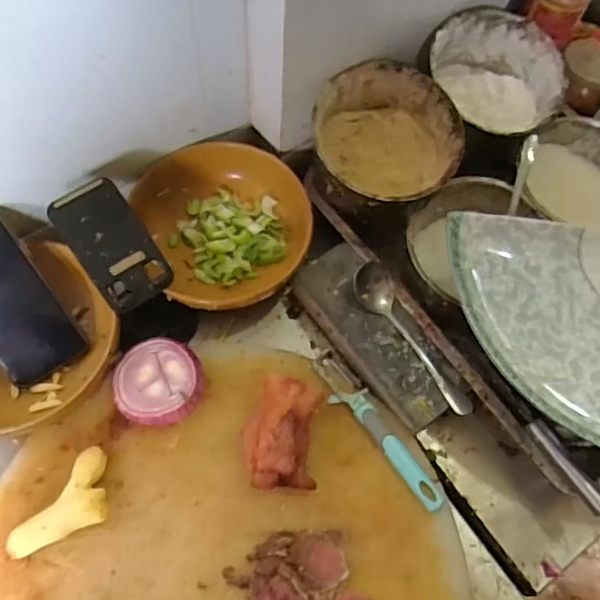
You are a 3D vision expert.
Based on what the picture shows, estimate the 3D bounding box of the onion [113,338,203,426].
[{"bbox_3d":[-0.131,0.079,0.528,0.075,0.040,0.077,-3,66,-5],"label":"onion"}]

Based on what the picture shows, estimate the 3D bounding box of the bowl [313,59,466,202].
[{"bbox_3d":[0.088,-0.159,0.588,0.145,0.091,0.143,1,66,-3],"label":"bowl"}]

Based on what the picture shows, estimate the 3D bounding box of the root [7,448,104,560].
[{"bbox_3d":[-0.197,0.182,0.484,0.049,0.026,0.101,34,69,11],"label":"root"}]

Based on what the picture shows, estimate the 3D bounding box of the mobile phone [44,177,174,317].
[{"bbox_3d":[-0.175,-0.051,0.521,0.062,0.010,0.119,-35,103,-22],"label":"mobile phone"}]

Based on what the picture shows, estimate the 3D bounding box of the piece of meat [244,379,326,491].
[{"bbox_3d":[-0.016,0.123,0.511,0.064,0.047,0.092,7,66,-1],"label":"piece of meat"}]

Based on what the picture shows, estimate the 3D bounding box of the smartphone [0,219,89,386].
[{"bbox_3d":[-0.275,0.002,0.525,0.073,0.010,0.160,-35,109,-17],"label":"smartphone"}]

